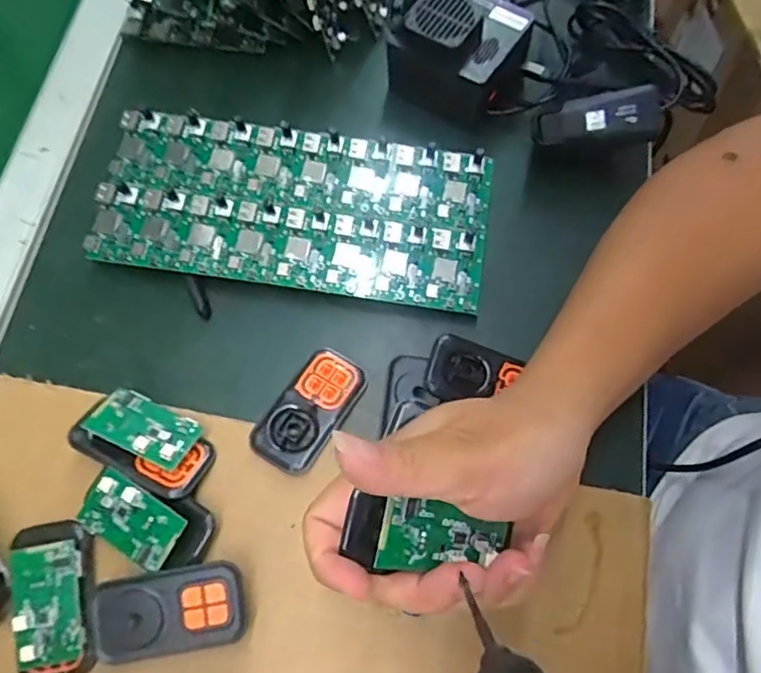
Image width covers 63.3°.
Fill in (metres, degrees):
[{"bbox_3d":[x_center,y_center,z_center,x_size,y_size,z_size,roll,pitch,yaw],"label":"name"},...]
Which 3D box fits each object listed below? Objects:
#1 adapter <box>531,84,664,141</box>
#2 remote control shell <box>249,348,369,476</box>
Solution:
[{"bbox_3d":[0.135,-0.138,0.387,0.074,0.022,0.026,-4,66,13],"label":"adapter"},{"bbox_3d":[-0.040,0.042,0.359,0.038,0.009,0.075,31,72,12],"label":"remote control shell"}]

